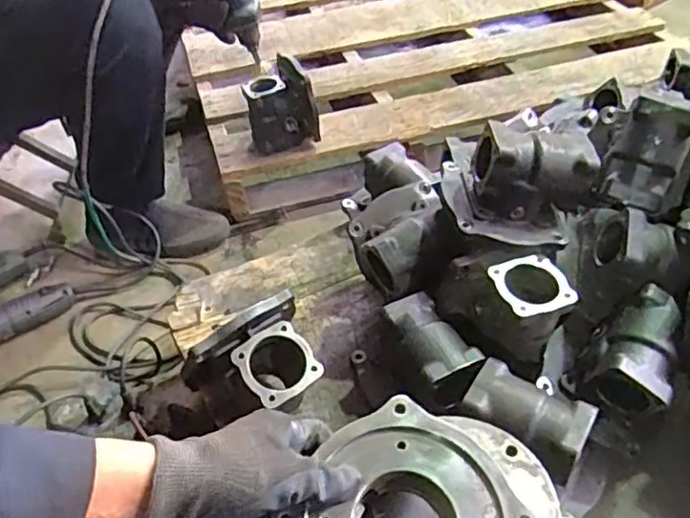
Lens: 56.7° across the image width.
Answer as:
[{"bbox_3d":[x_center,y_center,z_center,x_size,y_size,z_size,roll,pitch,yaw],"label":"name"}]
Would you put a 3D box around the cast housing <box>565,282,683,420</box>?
[{"bbox_3d":[0.320,0.101,0.704,0.099,0.076,0.122,27,53,28],"label":"cast housing"}]

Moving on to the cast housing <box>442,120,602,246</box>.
[{"bbox_3d":[0.206,-0.094,0.759,0.176,0.111,0.126,5,45,10],"label":"cast housing"}]

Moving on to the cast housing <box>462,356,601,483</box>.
[{"bbox_3d":[0.191,0.170,0.676,0.123,0.060,0.075,25,52,27],"label":"cast housing"}]

